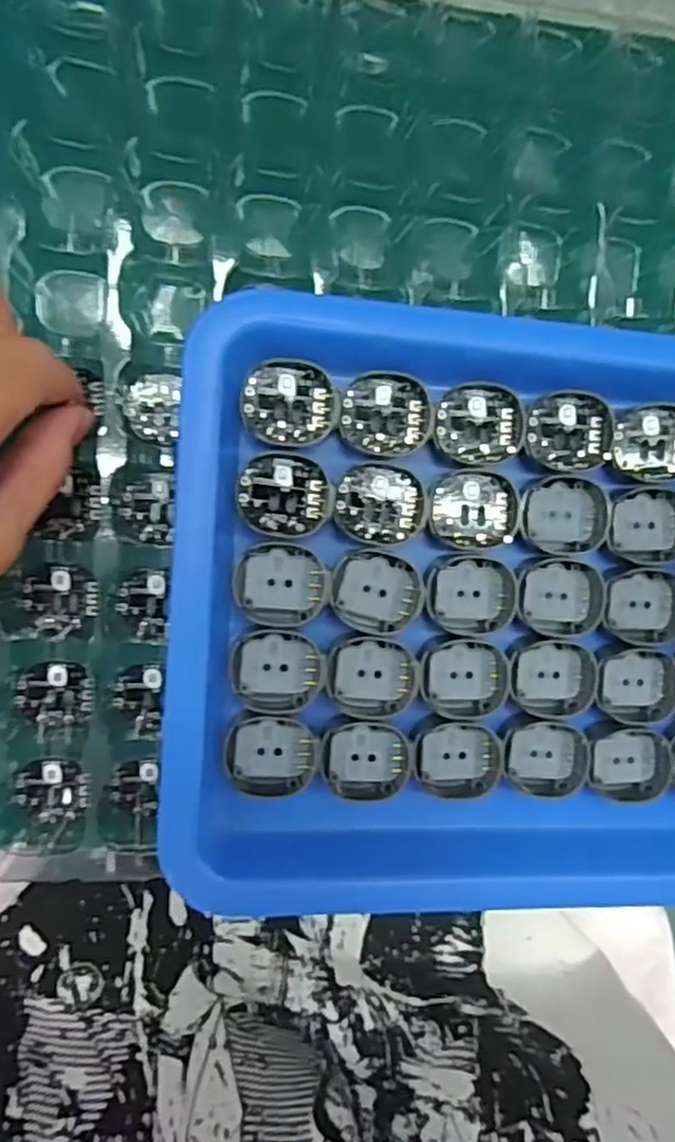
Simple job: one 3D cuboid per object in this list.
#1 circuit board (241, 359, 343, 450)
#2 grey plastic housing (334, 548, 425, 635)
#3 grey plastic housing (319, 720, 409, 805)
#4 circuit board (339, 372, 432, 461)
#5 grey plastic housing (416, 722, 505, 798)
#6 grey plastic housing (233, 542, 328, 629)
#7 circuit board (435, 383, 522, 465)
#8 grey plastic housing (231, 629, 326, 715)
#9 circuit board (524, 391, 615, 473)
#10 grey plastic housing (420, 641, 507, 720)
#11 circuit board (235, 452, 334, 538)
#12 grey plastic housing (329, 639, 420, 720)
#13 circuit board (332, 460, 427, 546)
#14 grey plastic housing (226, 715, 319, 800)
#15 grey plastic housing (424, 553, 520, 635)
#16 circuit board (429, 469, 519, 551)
[{"bbox_3d":[-0.014,-0.050,0.217,0.028,0.005,0.024,-4,93,-8],"label":"circuit board"},{"bbox_3d":[0.013,0.006,0.226,0.029,0.004,0.024,15,90,-8],"label":"grey plastic housing"},{"bbox_3d":[0.009,0.060,0.228,0.027,0.004,0.025,-1,93,-8],"label":"grey plastic housing"},{"bbox_3d":[0.015,-0.048,0.222,0.029,0.004,0.024,8,91,-8],"label":"circuit board"},{"bbox_3d":[0.039,0.061,0.233,0.028,0.004,0.025,0,92,-8],"label":"grey plastic housing"},{"bbox_3d":[-0.017,0.004,0.221,0.027,0.004,0.025,3,92,-8],"label":"grey plastic housing"},{"bbox_3d":[0.044,-0.046,0.226,0.028,0.004,0.024,-3,93,-8],"label":"circuit board"},{"bbox_3d":[-0.018,0.031,0.223,0.028,0.004,0.025,-1,93,-8],"label":"grey plastic housing"},{"bbox_3d":[0.074,-0.044,0.232,0.028,0.004,0.024,5,92,-8],"label":"circuit board"},{"bbox_3d":[0.041,0.035,0.233,0.028,0.004,0.025,-2,93,-8],"label":"grey plastic housing"},{"bbox_3d":[-0.016,-0.023,0.219,0.028,0.004,0.024,-3,93,-8],"label":"circuit board"},{"bbox_3d":[0.011,0.033,0.227,0.028,0.004,0.025,-2,93,-8],"label":"grey plastic housing"},{"bbox_3d":[0.013,-0.021,0.223,0.029,0.004,0.024,8,91,-8],"label":"circuit board"},{"bbox_3d":[-0.020,0.057,0.224,0.028,0.004,0.025,0,93,-8],"label":"grey plastic housing"},{"bbox_3d":[0.043,0.008,0.232,0.029,0.004,0.026,-4,93,-8],"label":"grey plastic housing"},{"bbox_3d":[0.043,-0.019,0.228,0.028,0.004,0.024,-5,93,-8],"label":"circuit board"}]

